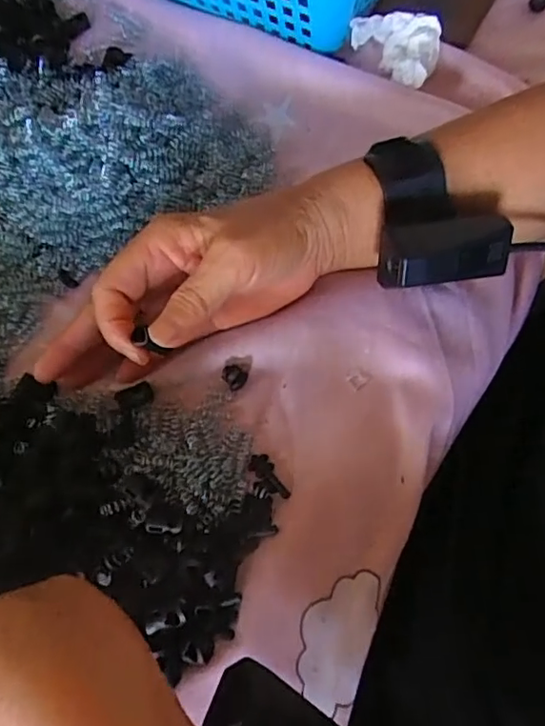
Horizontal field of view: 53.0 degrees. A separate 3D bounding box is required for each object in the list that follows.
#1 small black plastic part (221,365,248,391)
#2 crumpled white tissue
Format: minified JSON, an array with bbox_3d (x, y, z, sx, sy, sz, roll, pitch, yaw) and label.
[{"bbox_3d":[-0.022,0.008,0.318,0.015,0.004,0.013,38,74,14],"label":"small black plastic part"},{"bbox_3d":[0.085,-0.223,0.382,0.060,0.023,0.048,23,71,10],"label":"crumpled white tissue"}]

